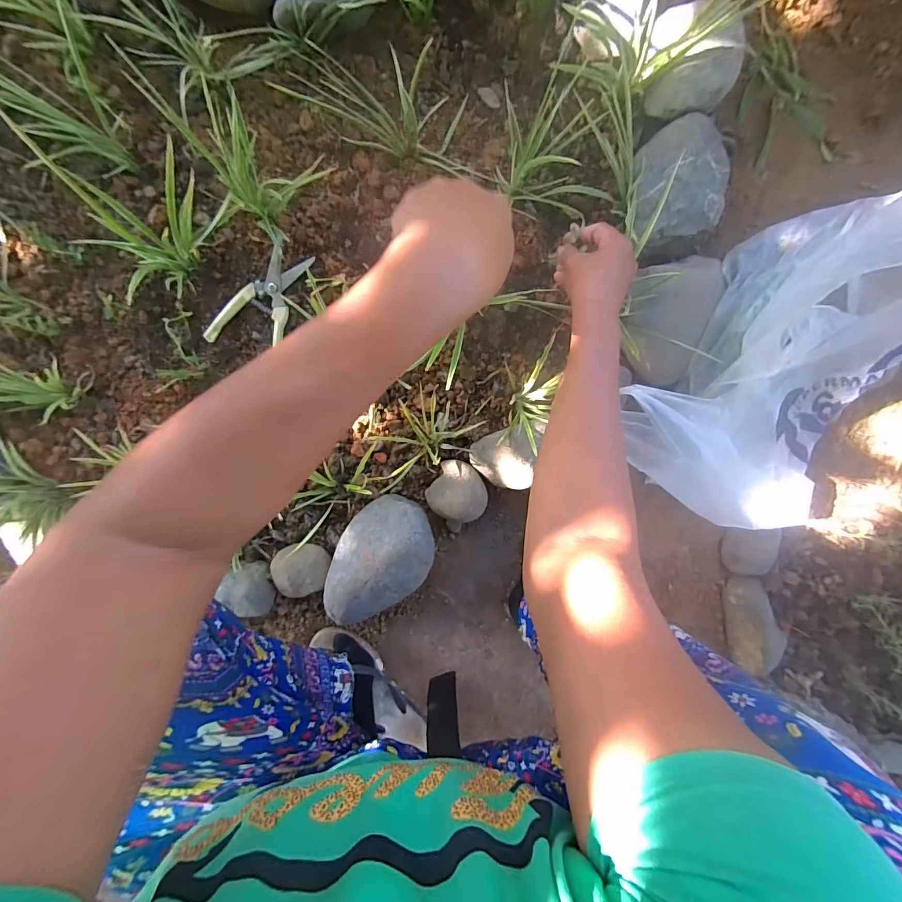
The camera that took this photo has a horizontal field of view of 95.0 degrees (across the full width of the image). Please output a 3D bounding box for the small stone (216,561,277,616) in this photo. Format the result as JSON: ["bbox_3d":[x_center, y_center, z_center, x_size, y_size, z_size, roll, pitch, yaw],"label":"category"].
[{"bbox_3d":[-0.296,0.204,0.602,0.067,0.060,0.066,0,99,1],"label":"small stone"}]

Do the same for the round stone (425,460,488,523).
[{"bbox_3d":[0.013,0.059,0.572,0.080,0.049,0.077,0,99,1],"label":"round stone"}]

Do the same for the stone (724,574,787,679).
[{"bbox_3d":[0.446,0.256,0.603,0.066,0.038,0.148,-12,99,3],"label":"stone"}]

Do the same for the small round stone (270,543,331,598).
[{"bbox_3d":[-0.217,0.171,0.608,0.078,0.042,0.075,0,99,1],"label":"small round stone"}]

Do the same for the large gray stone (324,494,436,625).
[{"bbox_3d":[-0.102,0.150,0.574,0.183,0.075,0.123,-44,96,7],"label":"large gray stone"}]

